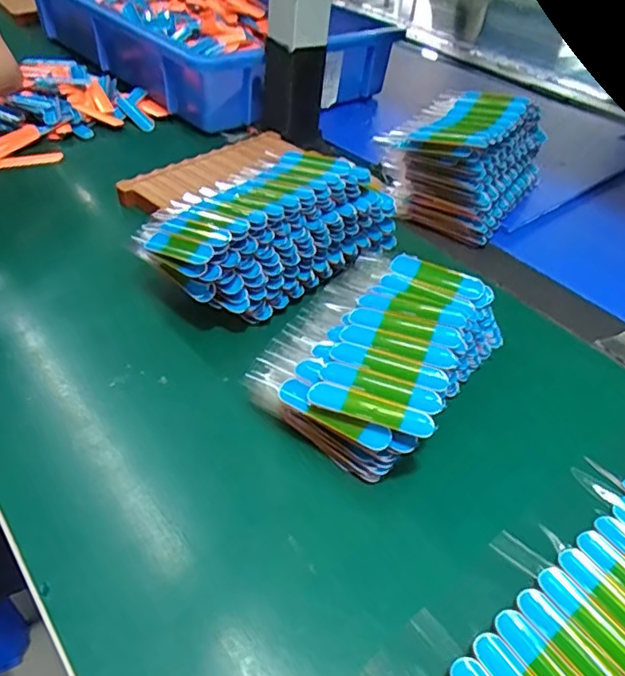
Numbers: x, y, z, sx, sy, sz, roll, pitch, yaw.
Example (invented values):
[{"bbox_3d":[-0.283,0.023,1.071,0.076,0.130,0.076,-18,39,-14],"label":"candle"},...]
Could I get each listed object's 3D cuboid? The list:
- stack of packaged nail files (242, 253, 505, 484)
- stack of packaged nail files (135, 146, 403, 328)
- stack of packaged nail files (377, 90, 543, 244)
[{"bbox_3d":[0.045,0.002,0.337,0.096,0.042,0.154,27,45,21],"label":"stack of packaged nail files"},{"bbox_3d":[-0.029,-0.081,0.403,0.101,0.058,0.183,35,49,28],"label":"stack of packaged nail files"},{"bbox_3d":[0.134,-0.161,0.501,0.112,0.075,0.153,28,45,22],"label":"stack of packaged nail files"}]

